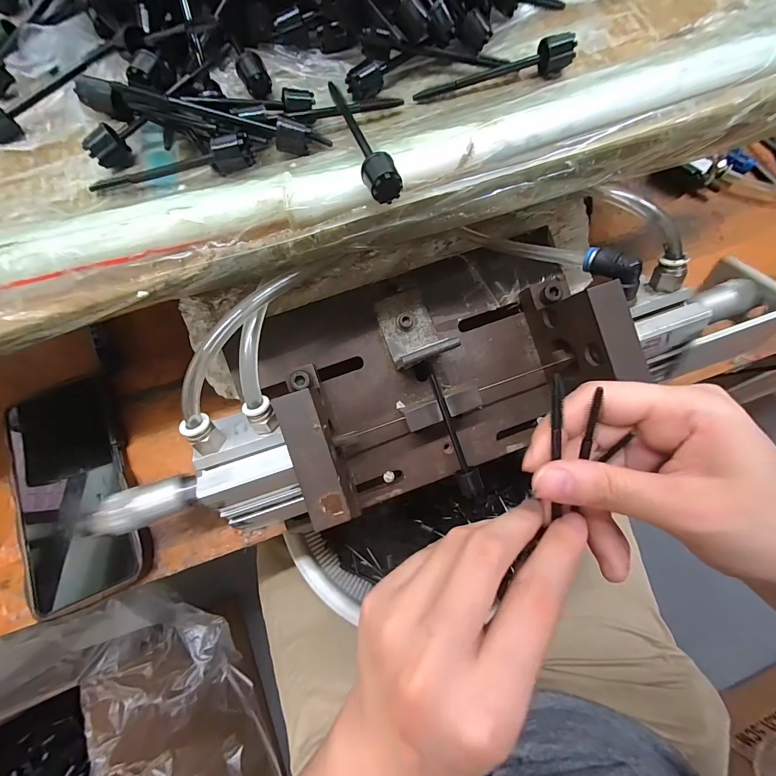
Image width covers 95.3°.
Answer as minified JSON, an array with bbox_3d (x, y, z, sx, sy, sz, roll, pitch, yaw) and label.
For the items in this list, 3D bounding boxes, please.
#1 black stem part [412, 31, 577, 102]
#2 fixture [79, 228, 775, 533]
[{"bbox_3d":[0.057,-0.173,0.191,0.085,0.016,0.012,-10,73,-2],"label":"black stem part"},{"bbox_3d":[0.033,-0.019,0.240,0.422,0.116,0.163,-11,73,-2],"label":"fixture"}]

